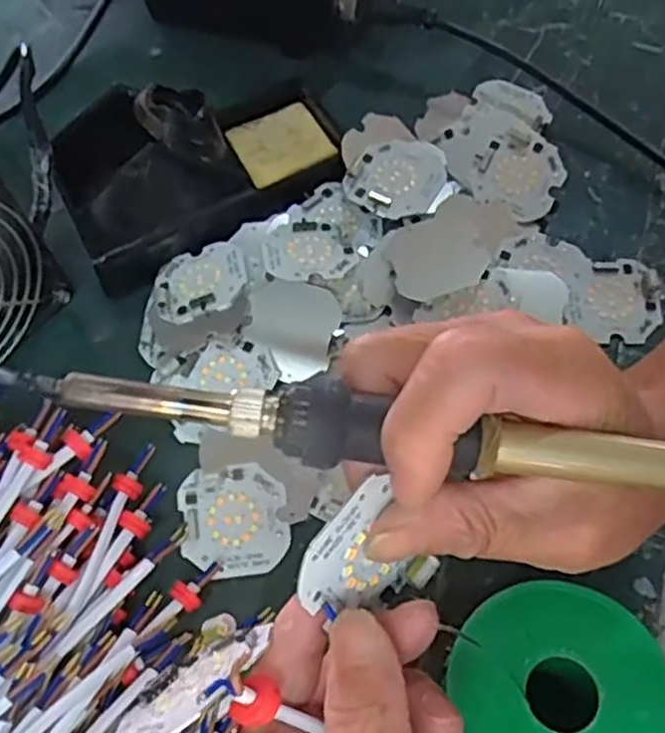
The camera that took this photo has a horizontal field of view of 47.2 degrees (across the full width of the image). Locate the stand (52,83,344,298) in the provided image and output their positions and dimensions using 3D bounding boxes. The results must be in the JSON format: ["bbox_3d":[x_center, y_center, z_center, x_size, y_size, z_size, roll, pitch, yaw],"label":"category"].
[{"bbox_3d":[-0.070,-0.112,0.393,0.149,0.069,0.072,-28,63,-11],"label":"stand"}]

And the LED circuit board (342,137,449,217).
[{"bbox_3d":[0.035,-0.101,0.400,0.044,0.007,0.049,29,68,11],"label":"LED circuit board"}]

